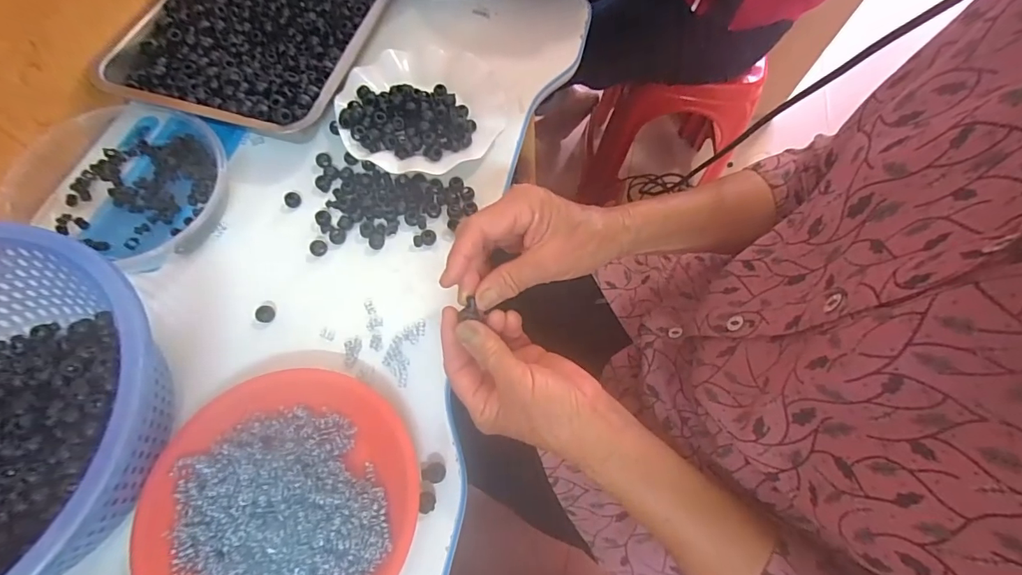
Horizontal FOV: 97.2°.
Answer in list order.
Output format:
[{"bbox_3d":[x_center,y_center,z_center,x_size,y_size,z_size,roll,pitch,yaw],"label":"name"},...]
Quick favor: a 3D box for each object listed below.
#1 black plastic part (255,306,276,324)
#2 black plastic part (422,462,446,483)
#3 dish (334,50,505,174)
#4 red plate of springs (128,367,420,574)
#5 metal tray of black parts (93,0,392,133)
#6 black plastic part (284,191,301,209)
[{"bbox_3d":[-0.226,0.024,0.413,0.016,0.008,0.016,-4,65,-5],"label":"black plastic part"},{"bbox_3d":[-0.062,0.150,0.364,0.019,0.004,0.015,-4,65,-5],"label":"black plastic part"},{"bbox_3d":[-0.102,-0.199,0.507,0.173,0.030,0.172,1,65,-3],"label":"dish"},{"bbox_3d":[-0.172,0.159,0.334,0.191,0.044,0.192,1,65,-3],"label":"red plate of springs"},{"bbox_3d":[-0.285,-0.311,0.521,0.242,0.041,0.308,14,65,3],"label":"metal tray of black parts"},{"bbox_3d":[-0.225,-0.090,0.465,0.016,0.013,0.012,-27,69,-15],"label":"black plastic part"}]

